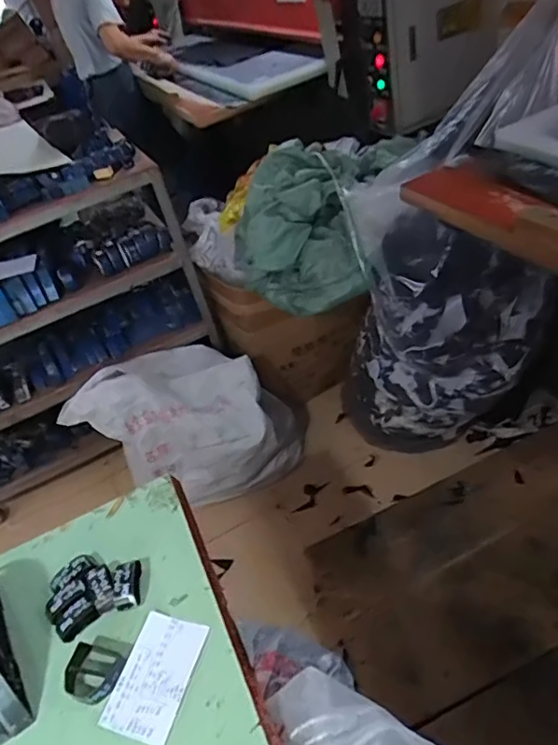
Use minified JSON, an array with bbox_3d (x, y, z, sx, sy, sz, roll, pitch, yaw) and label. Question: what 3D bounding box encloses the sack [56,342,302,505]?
[{"bbox_3d":[-0.278,0.159,1.827,0.629,0.421,0.481,12,43,20],"label":"sack"}]

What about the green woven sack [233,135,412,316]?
[{"bbox_3d":[0.120,-0.466,1.672,0.504,0.404,0.370,4,40,11],"label":"green woven sack"}]

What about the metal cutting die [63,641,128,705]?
[{"bbox_3d":[-0.265,0.428,0.768,0.074,0.028,0.069,-3,40,2],"label":"metal cutting die"}]

